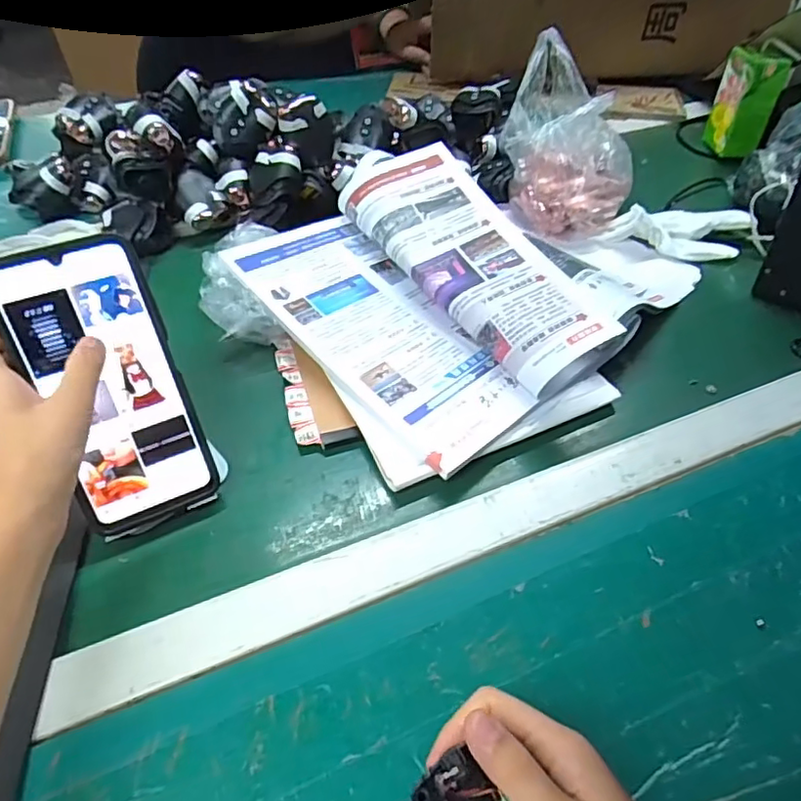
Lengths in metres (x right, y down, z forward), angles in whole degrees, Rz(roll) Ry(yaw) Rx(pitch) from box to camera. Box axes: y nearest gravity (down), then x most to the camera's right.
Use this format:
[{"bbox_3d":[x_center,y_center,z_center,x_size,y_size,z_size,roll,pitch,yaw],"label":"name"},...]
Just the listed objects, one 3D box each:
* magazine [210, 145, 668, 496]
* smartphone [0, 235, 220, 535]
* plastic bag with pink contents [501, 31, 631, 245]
[{"bbox_3d":[0.023,-0.096,0.495,0.240,0.059,0.304,-27,55,-23],"label":"magazine"},{"bbox_3d":[-0.174,-0.006,0.365,0.080,0.175,0.007,-22,21,-20],"label":"smartphone"},{"bbox_3d":[0.174,-0.291,0.639,0.118,0.086,0.239,-1,65,-4],"label":"plastic bag with pink contents"}]

